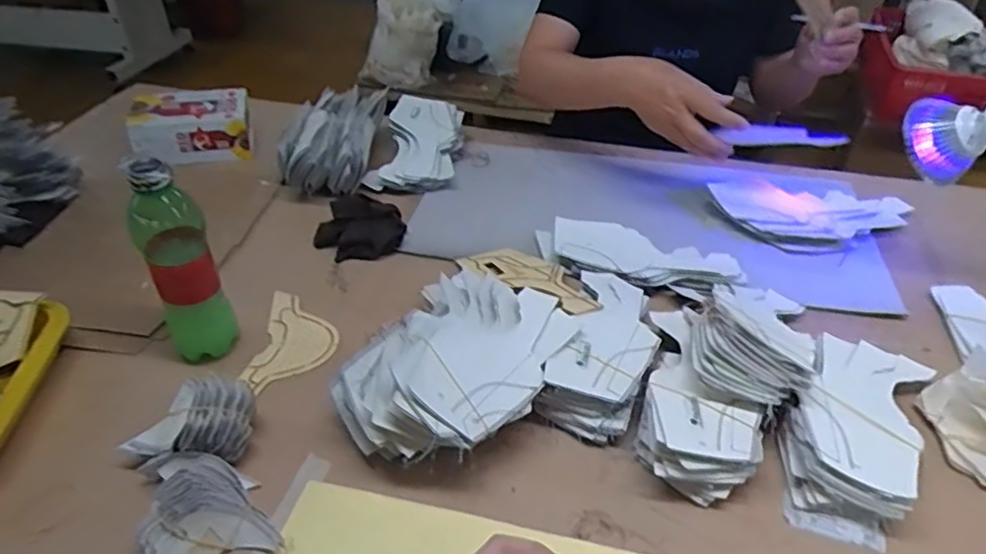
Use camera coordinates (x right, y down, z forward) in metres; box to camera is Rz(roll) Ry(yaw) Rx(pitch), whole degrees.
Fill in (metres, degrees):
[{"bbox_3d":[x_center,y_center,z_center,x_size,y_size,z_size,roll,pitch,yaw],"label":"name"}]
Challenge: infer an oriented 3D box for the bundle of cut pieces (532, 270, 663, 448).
[{"bbox_3d":[0.112,0.065,0.648,0.089,0.047,0.203,13,41,15],"label":"bundle of cut pieces"}]

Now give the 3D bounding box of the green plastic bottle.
[{"bbox_3d":[-0.288,-0.012,0.614,0.061,0.203,0.060,-23,44,-26],"label":"green plastic bottle"}]

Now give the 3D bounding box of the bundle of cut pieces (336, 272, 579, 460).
[{"bbox_3d":[-0.033,0.073,0.603,0.167,0.094,0.221,19,42,20],"label":"bundle of cut pieces"}]

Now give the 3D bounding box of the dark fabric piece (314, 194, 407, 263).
[{"bbox_3d":[-0.166,-0.061,0.817,0.109,0.032,0.089,9,40,10],"label":"dark fabric piece"}]

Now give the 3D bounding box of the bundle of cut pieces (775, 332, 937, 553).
[{"bbox_3d":[0.315,0.125,0.584,0.105,0.042,0.222,22,44,25],"label":"bundle of cut pieces"}]

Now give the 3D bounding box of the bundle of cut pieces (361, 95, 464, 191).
[{"bbox_3d":[-0.103,-0.191,0.952,0.113,0.069,0.188,8,42,12],"label":"bundle of cut pieces"}]

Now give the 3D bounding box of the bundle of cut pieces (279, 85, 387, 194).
[{"bbox_3d":[-0.221,-0.201,0.926,0.115,0.094,0.203,1,39,0],"label":"bundle of cut pieces"}]

